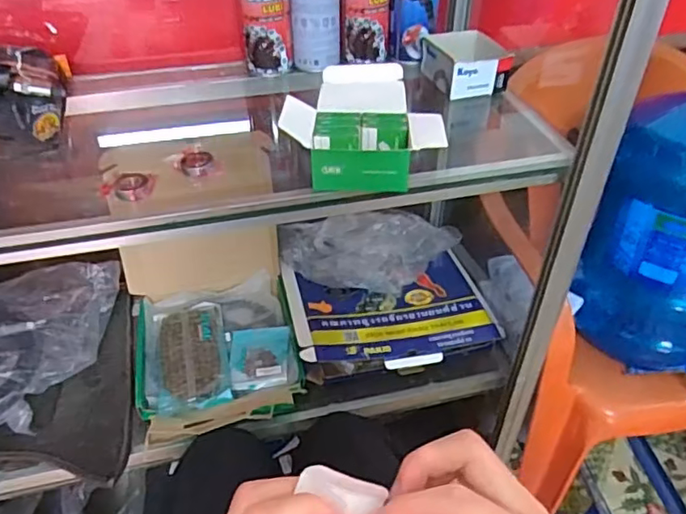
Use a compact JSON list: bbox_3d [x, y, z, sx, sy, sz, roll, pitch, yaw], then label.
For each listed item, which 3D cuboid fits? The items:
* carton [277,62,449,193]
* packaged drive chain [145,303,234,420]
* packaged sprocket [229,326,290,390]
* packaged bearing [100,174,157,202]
[{"bbox_3d":[0.022,-0.142,0.611,0.151,0.059,0.171,1,40,2],"label":"carton"},{"bbox_3d":[-0.231,0.141,0.856,0.116,0.024,0.232,-9,41,-10],"label":"packaged drive chain"},{"bbox_3d":[-0.122,0.147,0.864,0.089,0.013,0.120,-6,40,-7],"label":"packaged sprocket"},{"bbox_3d":[-0.206,-0.068,0.560,0.047,0.012,0.032,3,40,4],"label":"packaged bearing"}]

